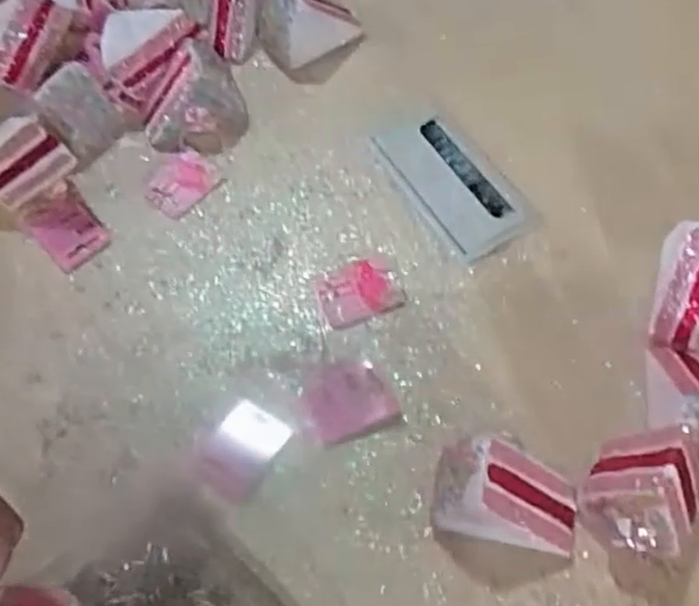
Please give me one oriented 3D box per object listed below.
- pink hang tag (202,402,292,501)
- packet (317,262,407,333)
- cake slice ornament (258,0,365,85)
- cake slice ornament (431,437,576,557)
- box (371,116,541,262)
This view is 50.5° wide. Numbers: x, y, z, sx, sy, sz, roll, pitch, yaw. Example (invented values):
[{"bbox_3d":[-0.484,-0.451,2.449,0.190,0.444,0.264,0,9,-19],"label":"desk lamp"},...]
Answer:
[{"bbox_3d":[-0.077,0.105,0.528,0.046,0.006,0.063,30,67,17],"label":"pink hang tag"},{"bbox_3d":[0.008,-0.008,0.573,0.062,0.006,0.050,-17,62,-7],"label":"packet"},{"bbox_3d":[-0.038,-0.258,0.686,0.086,0.063,0.077,-40,67,-18],"label":"cake slice ornament"},{"bbox_3d":[0.098,0.123,0.462,0.093,0.067,0.058,9,62,7],"label":"cake slice ornament"},{"bbox_3d":[0.089,-0.103,0.636,0.075,0.011,0.154,-29,64,-13],"label":"box"}]

